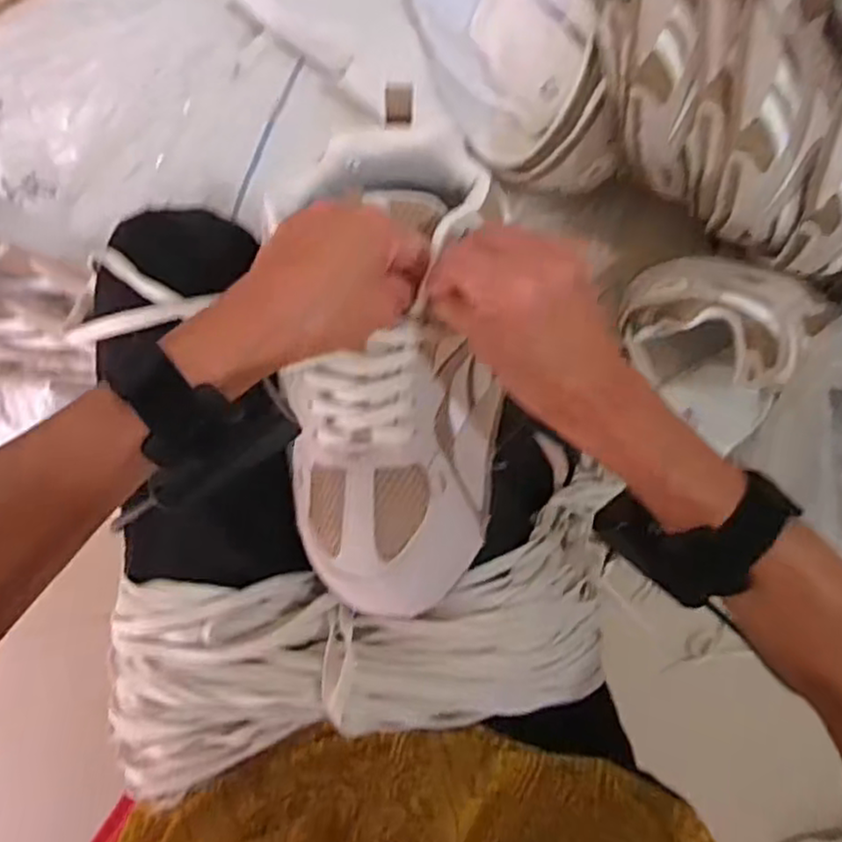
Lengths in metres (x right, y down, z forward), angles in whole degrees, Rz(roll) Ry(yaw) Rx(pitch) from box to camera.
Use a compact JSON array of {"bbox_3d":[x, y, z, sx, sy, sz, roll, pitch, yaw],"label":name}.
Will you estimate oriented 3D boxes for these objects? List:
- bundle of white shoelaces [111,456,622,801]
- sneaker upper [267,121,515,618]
[{"bbox_3d":[-0.042,0.134,0.420,0.302,0.063,0.124,-12,90,4],"label":"bundle of white shoelaces"},{"bbox_3d":[-0.016,-0.029,0.388,0.120,0.074,0.261,2,87,4],"label":"sneaker upper"}]

